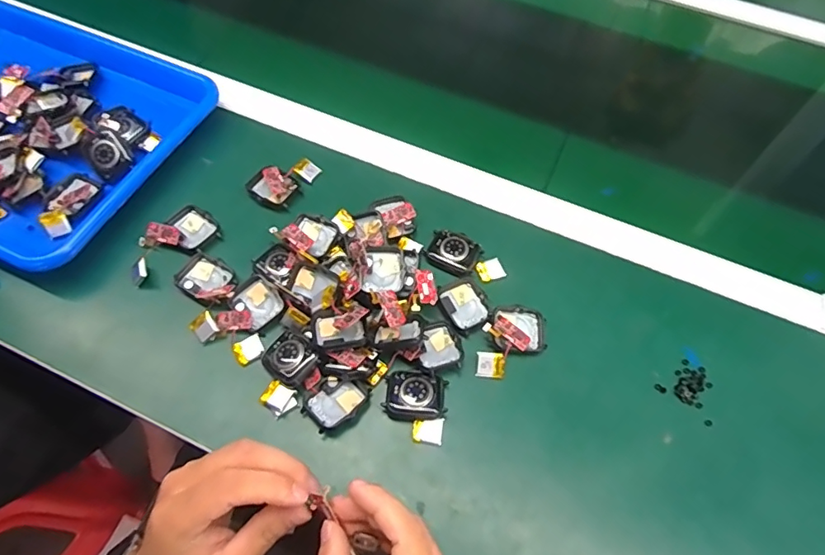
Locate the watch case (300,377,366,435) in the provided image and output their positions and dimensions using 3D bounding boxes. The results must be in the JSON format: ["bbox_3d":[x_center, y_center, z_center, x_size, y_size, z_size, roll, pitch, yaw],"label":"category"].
[{"bbox_3d":[-0.059,0.096,0.393,0.033,0.015,0.043,36,64,16],"label":"watch case"}]

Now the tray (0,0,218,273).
[{"bbox_3d":[-0.391,-0.155,0.508,0.326,0.034,0.250,23,61,9],"label":"tray"}]

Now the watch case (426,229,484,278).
[{"bbox_3d":[0.037,-0.022,0.465,0.045,0.013,0.036,24,61,10],"label":"watch case"}]

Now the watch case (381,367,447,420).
[{"bbox_3d":[0.003,0.090,0.399,0.046,0.013,0.038,9,60,2],"label":"watch case"}]

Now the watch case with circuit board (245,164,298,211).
[{"bbox_3d":[-0.133,-0.086,0.491,0.045,0.012,0.038,37,64,16],"label":"watch case with circuit board"}]

